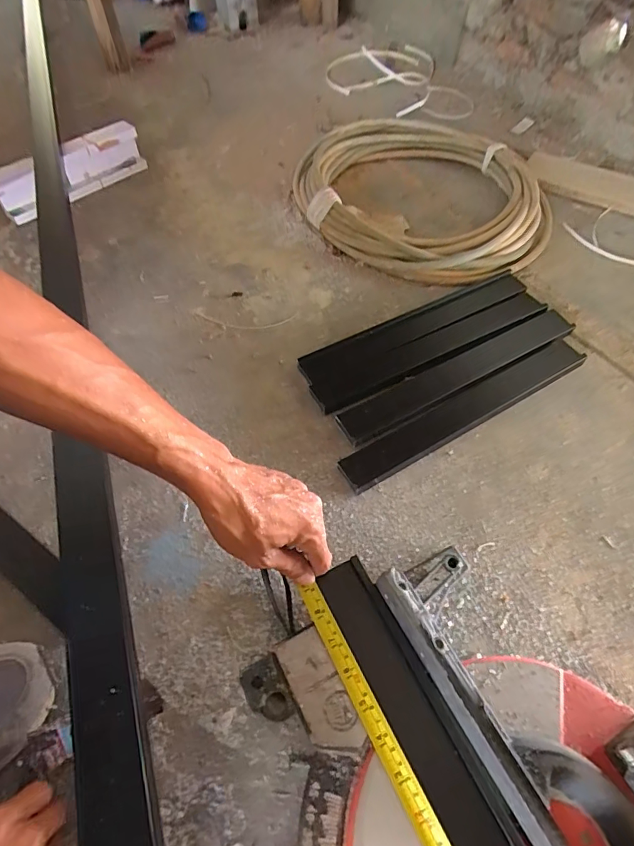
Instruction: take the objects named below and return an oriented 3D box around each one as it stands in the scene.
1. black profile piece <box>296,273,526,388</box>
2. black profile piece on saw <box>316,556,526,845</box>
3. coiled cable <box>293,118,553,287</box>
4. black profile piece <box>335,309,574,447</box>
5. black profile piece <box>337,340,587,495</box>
[{"bbox_3d":[0.149,-0.145,0.689,0.377,0.015,0.051,-25,61,-14],"label":"black profile piece"},{"bbox_3d":[0.091,0.248,0.341,0.047,0.021,0.306,-24,60,-14],"label":"black profile piece on saw"},{"bbox_3d":[0.187,-0.427,0.833,0.473,0.053,0.410,24,61,15],"label":"coiled cable"},{"bbox_3d":[0.199,-0.068,0.634,0.377,0.019,0.051,-26,61,-15],"label":"black profile piece"},{"bbox_3d":[0.199,-0.018,0.595,0.378,0.024,0.046,-27,61,-15],"label":"black profile piece"}]

